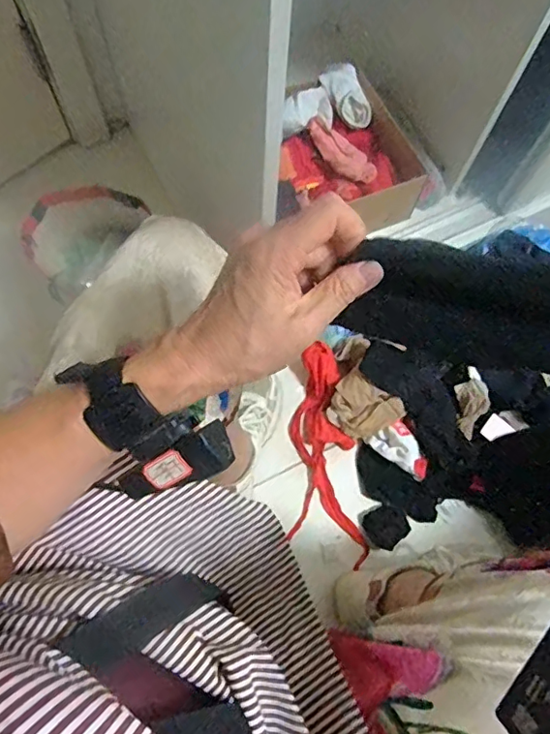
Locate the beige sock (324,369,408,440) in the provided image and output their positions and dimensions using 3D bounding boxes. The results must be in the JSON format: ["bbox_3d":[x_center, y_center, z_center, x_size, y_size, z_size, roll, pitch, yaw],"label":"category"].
[{"bbox_3d":[0.146,0.059,0.882,0.099,0.016,0.104,-36,95,5],"label":"beige sock"}]

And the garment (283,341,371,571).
[{"bbox_3d":[0.072,0.142,0.881,0.116,0.033,0.345,-5,84,-5],"label":"garment"}]

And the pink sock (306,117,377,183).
[{"bbox_3d":[0.111,-0.360,0.907,0.141,0.027,0.054,34,70,-18],"label":"pink sock"}]

